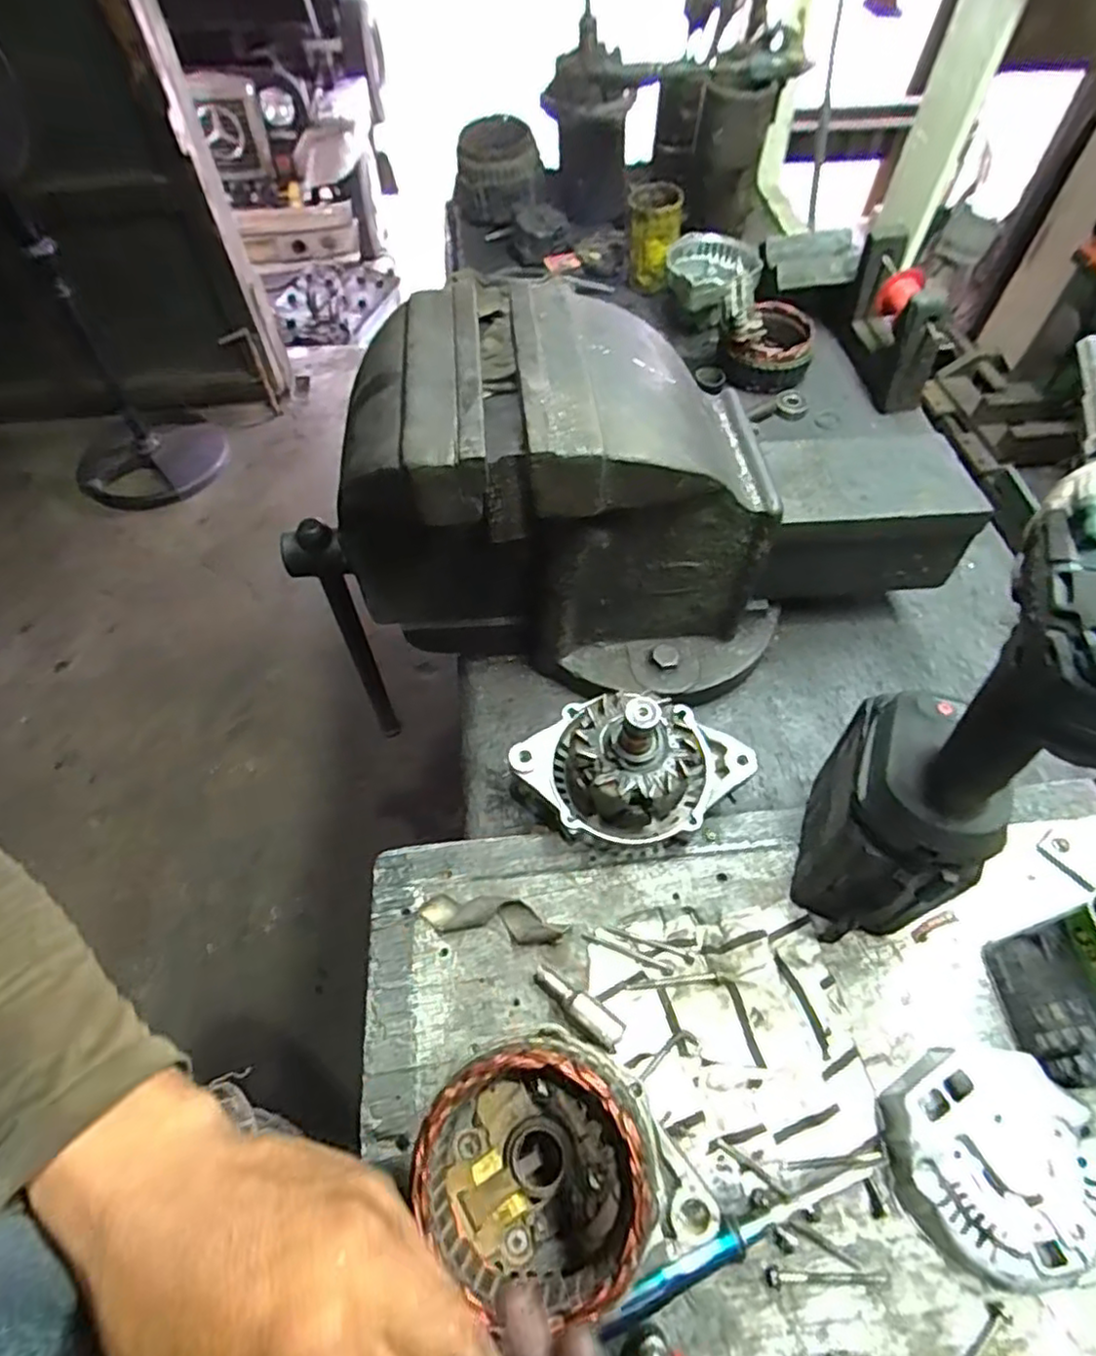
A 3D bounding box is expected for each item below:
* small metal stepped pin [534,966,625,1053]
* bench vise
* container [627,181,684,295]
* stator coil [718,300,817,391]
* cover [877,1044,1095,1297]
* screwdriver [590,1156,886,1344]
[{"bbox_3d":[0.020,0.215,0.441,0.067,0.017,0.019,35,64,21],"label":"small metal stepped pin"},{"bbox_3d":[0.069,-0.146,0.545,0.545,0.246,0.225,-12,57,-7],"label":"bench vise"},{"bbox_3d":[0.147,-0.625,0.961,0.076,0.105,0.073,9,58,6],"label":"container"},{"bbox_3d":[0.283,-0.429,0.868,0.112,0.058,0.124,17,59,10],"label":"stator coil"},{"bbox_3d":[0.258,0.278,0.389,0.109,0.039,0.107,-25,60,-15],"label":"cover"},{"bbox_3d":[0.104,0.316,0.375,0.193,0.017,0.016,-19,58,-16],"label":"screwdriver"}]

